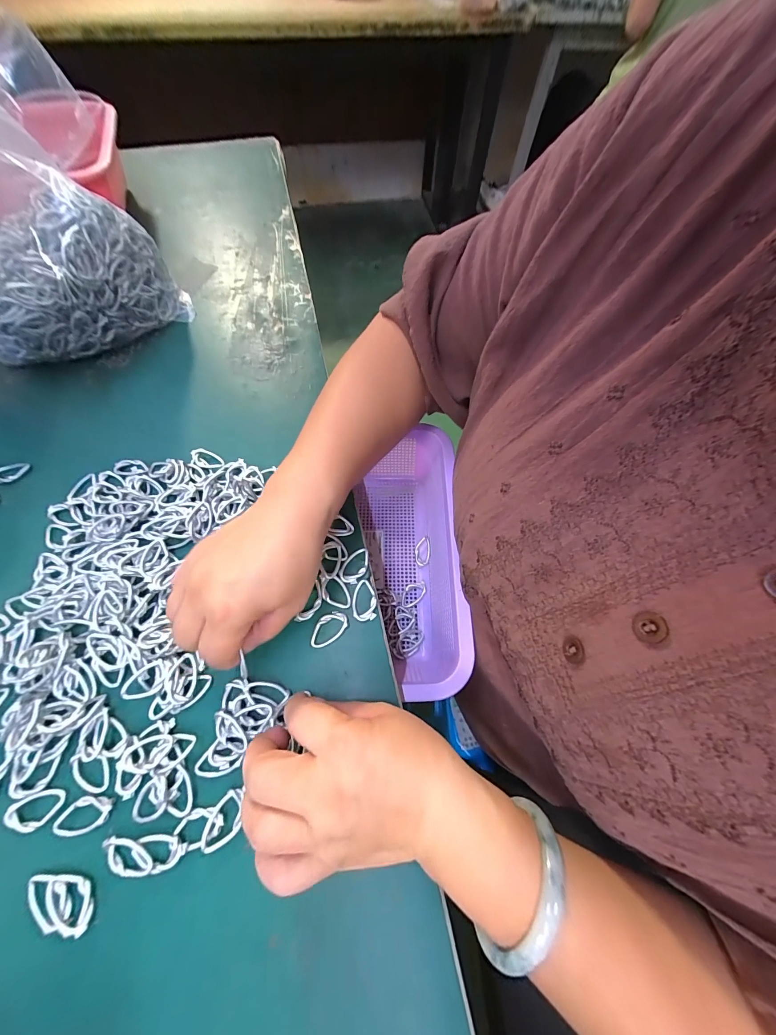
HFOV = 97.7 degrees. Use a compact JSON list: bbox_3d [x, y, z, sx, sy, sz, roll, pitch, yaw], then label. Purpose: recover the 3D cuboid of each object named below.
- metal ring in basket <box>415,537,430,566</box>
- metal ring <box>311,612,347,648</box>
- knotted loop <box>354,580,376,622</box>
[{"bbox_3d":[0.039,0.037,0.376,0.017,0.004,0.031,-9,70,23],"label":"metal ring in basket"},{"bbox_3d":[-0.045,0.084,0.256,0.031,0.004,0.019,-30,69,-13],"label":"metal ring"},{"bbox_3d":[-0.018,0.064,0.266,0.018,0.004,0.031,-1,65,-1],"label":"knotted loop"}]

